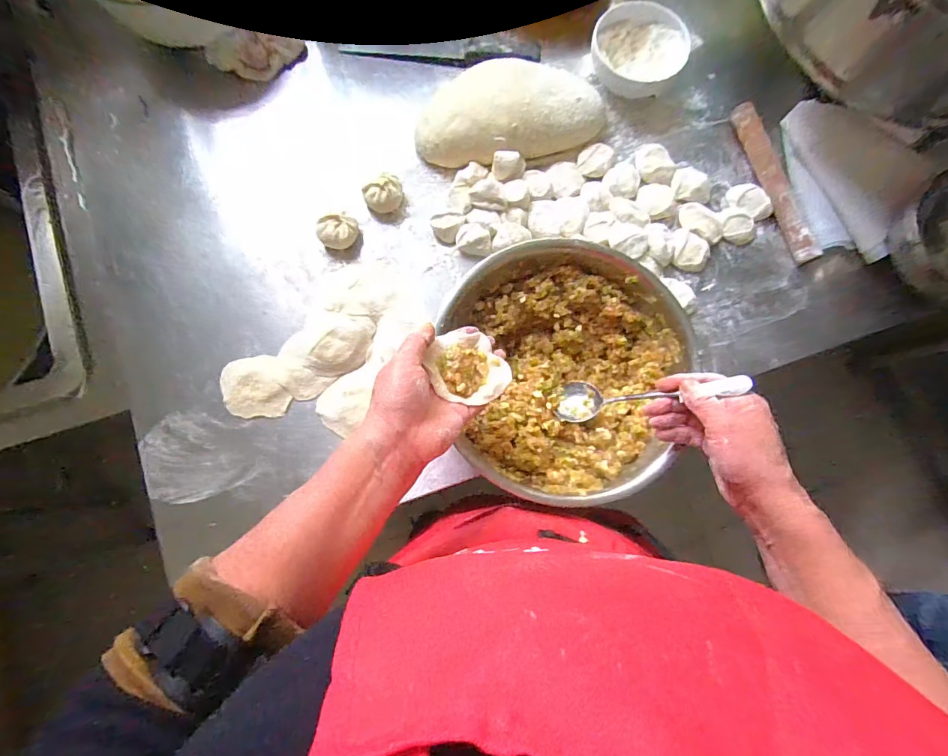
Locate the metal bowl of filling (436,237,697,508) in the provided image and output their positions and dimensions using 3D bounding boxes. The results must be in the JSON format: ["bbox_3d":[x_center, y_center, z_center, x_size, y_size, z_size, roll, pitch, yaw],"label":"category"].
[{"bbox_3d":[0.097,-0.007,0.460,0.233,0.076,0.250,-11,78,-3],"label":"metal bowl of filling"}]

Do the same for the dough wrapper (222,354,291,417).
[{"bbox_3d":[-0.246,0.010,0.493,0.072,0.008,0.070,-8,78,-3],"label":"dough wrapper"}]

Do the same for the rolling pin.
[{"bbox_3d":[0.380,-0.252,0.553,0.021,0.024,0.226,-16,80,-6],"label":"rolling pin"}]

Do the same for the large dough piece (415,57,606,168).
[{"bbox_3d":[0.046,-0.324,0.542,0.240,0.064,0.103,-5,78,-2],"label":"large dough piece"}]

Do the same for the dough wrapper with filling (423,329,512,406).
[{"bbox_3d":[-0.005,-0.010,0.378,0.058,0.016,0.068,-36,81,-8],"label":"dough wrapper with filling"}]

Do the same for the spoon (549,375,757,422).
[{"bbox_3d":[0.152,0.012,0.401,0.170,0.023,0.041,-13,74,41],"label":"spoon"}]

